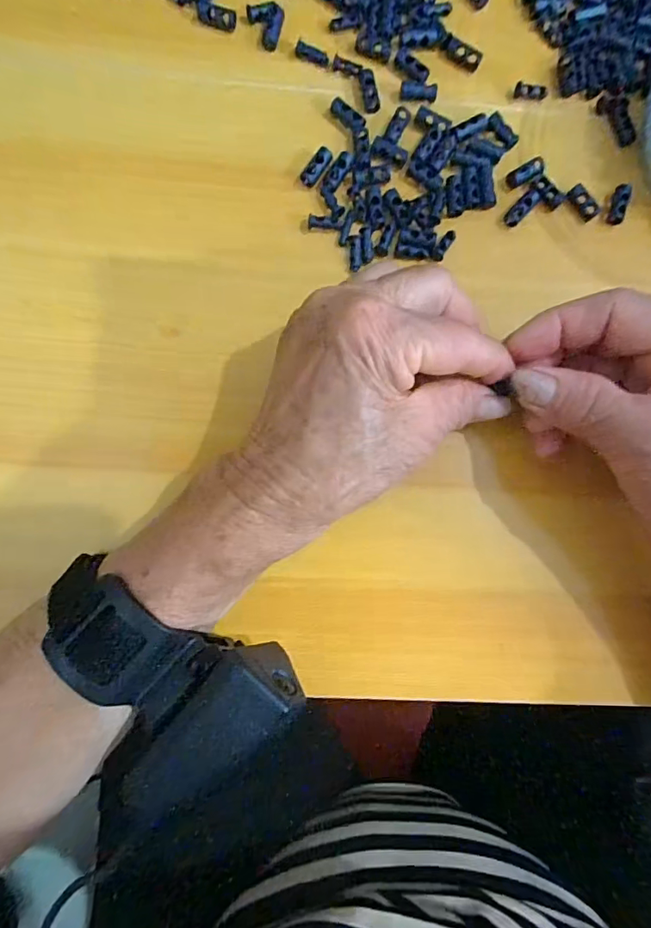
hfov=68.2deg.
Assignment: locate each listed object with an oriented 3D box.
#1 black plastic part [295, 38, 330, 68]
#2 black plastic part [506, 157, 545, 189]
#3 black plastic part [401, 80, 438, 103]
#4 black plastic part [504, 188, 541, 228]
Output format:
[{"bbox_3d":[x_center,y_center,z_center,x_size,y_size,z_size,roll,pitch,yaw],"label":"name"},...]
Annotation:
[{"bbox_3d":[-0.006,-0.205,0.240,0.017,0.004,0.006,22,85,-2],"label":"black plastic part"},{"bbox_3d":[0.101,-0.147,0.242,0.020,0.005,0.008,-29,88,-5],"label":"black plastic part"},{"bbox_3d":[0.047,-0.187,0.241,0.018,0.004,0.009,-3,86,-4],"label":"black plastic part"},{"bbox_3d":[0.099,-0.128,0.240,0.007,0.007,0.021,44,84,0],"label":"black plastic part"}]

